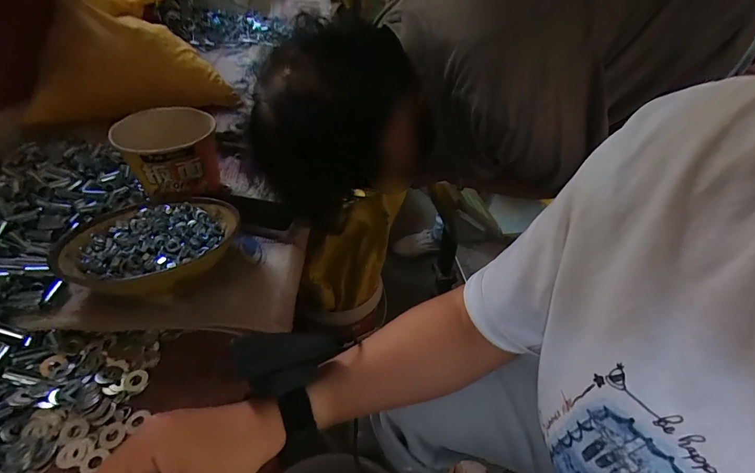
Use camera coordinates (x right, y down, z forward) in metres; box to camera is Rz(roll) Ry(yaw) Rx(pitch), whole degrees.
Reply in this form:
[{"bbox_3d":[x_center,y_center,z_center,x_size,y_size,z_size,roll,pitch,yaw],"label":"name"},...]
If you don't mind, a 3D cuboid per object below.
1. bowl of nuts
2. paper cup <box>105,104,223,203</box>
[{"bbox_3d":[-0.270,0.012,0.458,0.182,0.056,0.167,1,41,-1],"label":"bowl of nuts"},{"bbox_3d":[-0.325,-0.130,0.597,0.135,0.100,0.134,-11,43,-15],"label":"paper cup"}]

